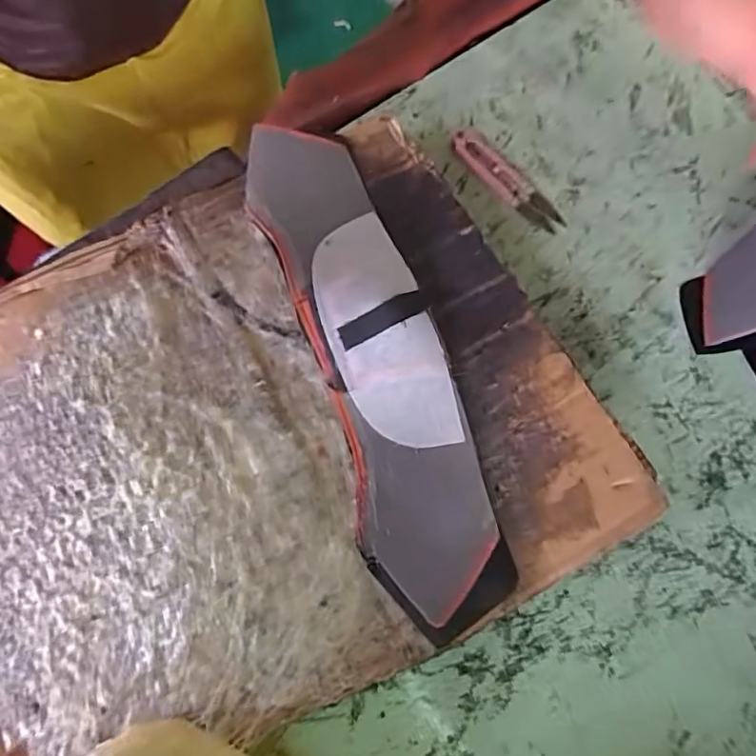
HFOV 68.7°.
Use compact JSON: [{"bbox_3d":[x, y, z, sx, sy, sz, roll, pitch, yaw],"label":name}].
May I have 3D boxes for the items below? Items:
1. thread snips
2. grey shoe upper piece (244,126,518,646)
[{"bbox_3d":[0.092,-0.141,0.395,0.025,0.009,0.099,-37,77,-10],"label":"thread snips"},{"bbox_3d":[-0.006,-0.021,0.315,0.074,0.033,0.313,-19,75,-5],"label":"grey shoe upper piece"}]

